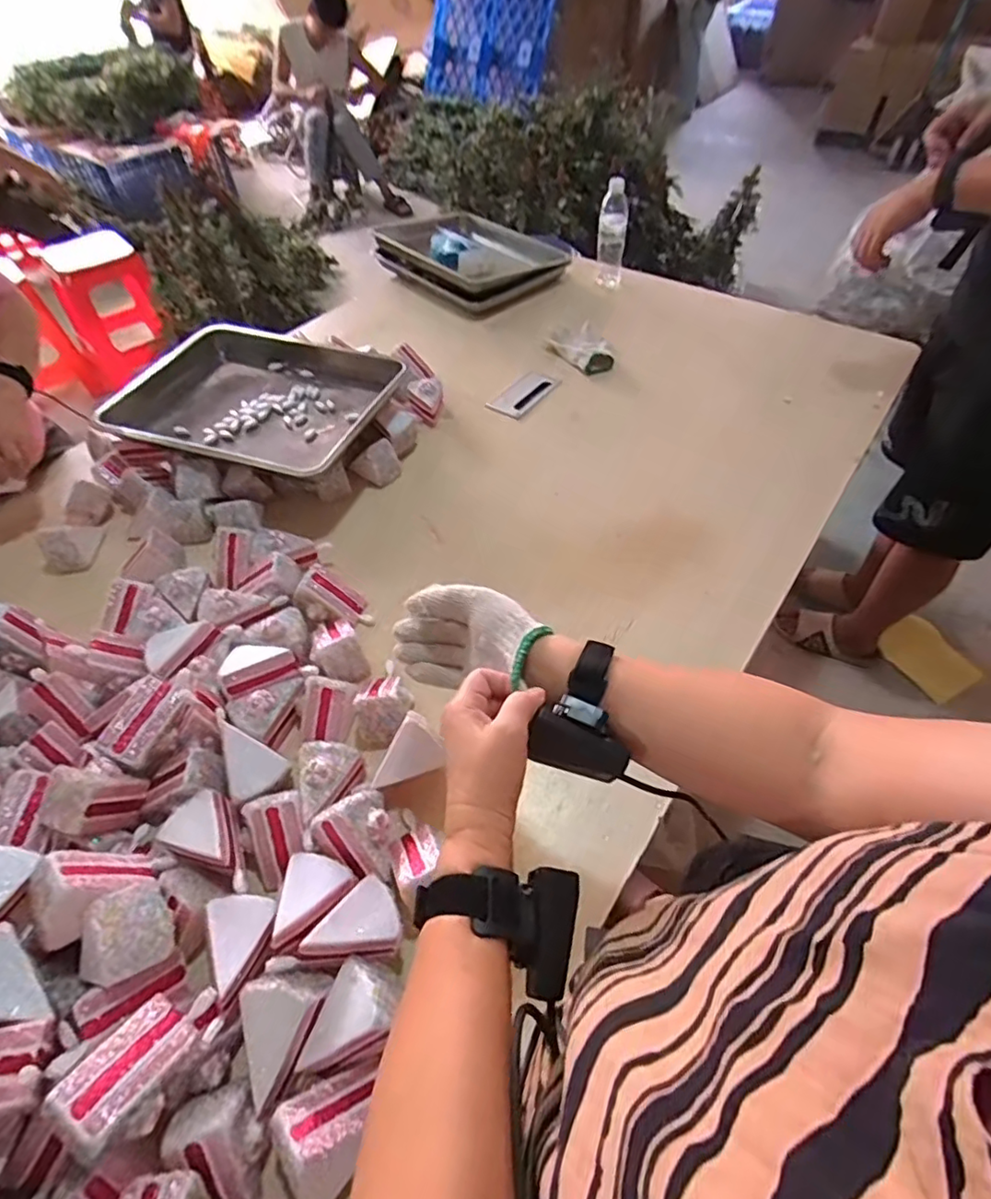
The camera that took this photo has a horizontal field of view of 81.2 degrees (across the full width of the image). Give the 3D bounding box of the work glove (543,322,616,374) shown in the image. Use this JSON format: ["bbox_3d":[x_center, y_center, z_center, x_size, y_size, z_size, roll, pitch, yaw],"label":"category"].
[{"bbox_3d":[0.189,-0.539,1.241,0.112,0.031,0.154,-26,55,-18],"label":"work glove"}]

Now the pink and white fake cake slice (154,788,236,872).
[{"bbox_3d":[-0.286,0.229,0.580,0.085,0.027,0.062,16,53,14],"label":"pink and white fake cake slice"}]

